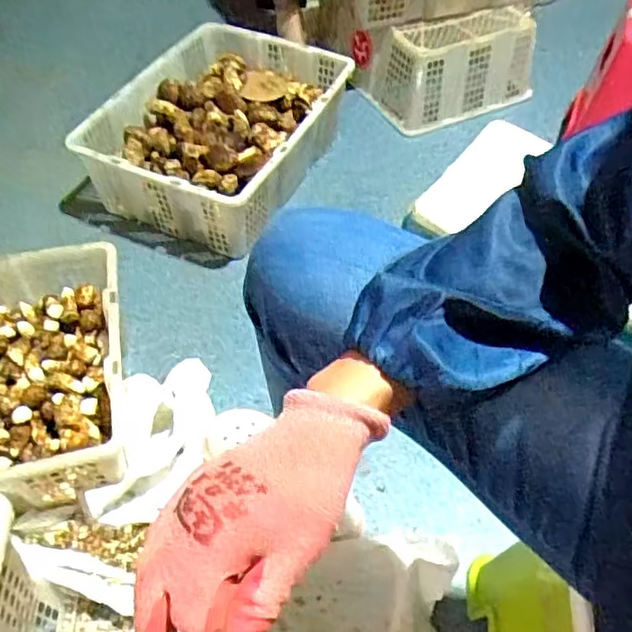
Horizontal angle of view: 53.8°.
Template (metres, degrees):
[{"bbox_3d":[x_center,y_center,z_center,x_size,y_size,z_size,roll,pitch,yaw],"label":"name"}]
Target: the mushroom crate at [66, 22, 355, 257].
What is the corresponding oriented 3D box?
[{"bbox_3d":[-0.173,-0.339,1.181,0.347,0.177,0.456,20,54,16],"label":"mushroom crate"}]

